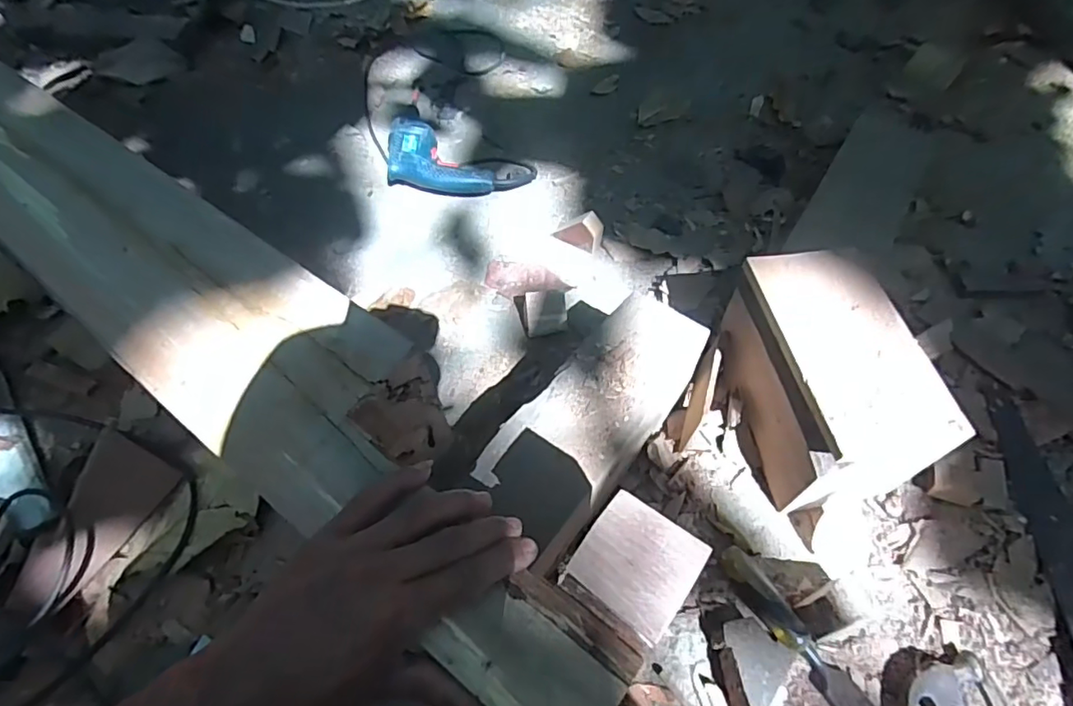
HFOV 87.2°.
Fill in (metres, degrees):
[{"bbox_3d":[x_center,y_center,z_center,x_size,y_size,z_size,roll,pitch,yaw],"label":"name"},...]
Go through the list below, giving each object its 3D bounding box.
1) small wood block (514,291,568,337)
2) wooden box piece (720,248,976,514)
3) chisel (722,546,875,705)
[{"bbox_3d":[0.007,-0.071,0.796,0.060,0.062,0.081,-14,59,-7],"label":"small wood block"},{"bbox_3d":[0.321,0.032,0.650,0.153,0.164,0.249,-5,58,-2],"label":"wooden box piece"},{"bbox_3d":[0.277,0.303,0.563,0.035,0.023,0.241,-31,63,-16],"label":"chisel"}]

